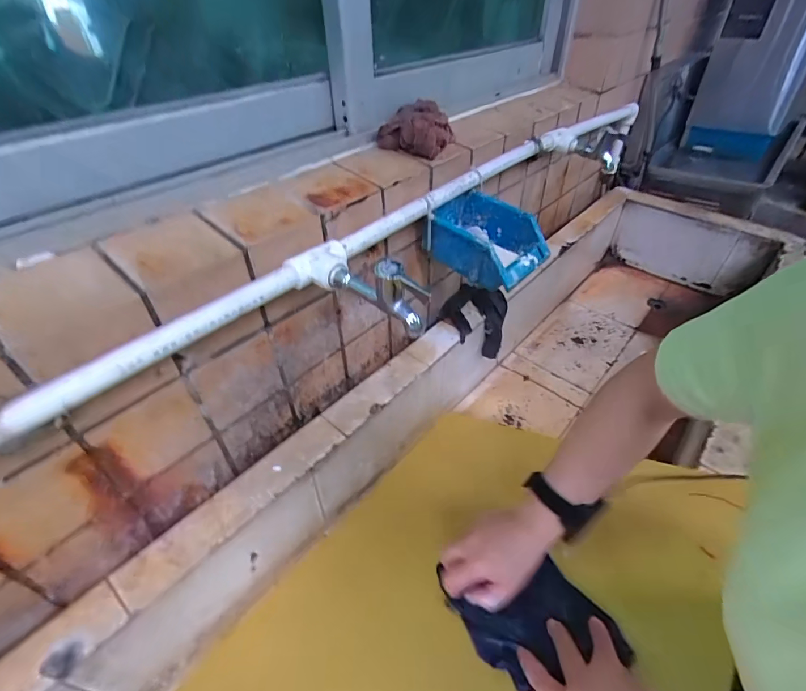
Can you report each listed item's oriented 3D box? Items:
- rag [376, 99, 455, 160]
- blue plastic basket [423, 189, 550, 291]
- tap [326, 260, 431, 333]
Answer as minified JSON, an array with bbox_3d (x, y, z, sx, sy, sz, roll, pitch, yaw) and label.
[{"bbox_3d":[0.026,-0.333,0.628,0.088,0.053,0.125,17,44,19],"label":"rag"},{"bbox_3d":[0.126,-0.161,0.633,0.167,0.078,0.133,24,47,26],"label":"blue plastic basket"},{"bbox_3d":[-0.032,-0.060,0.430,0.119,0.073,0.026,31,50,31],"label":"tap"}]

